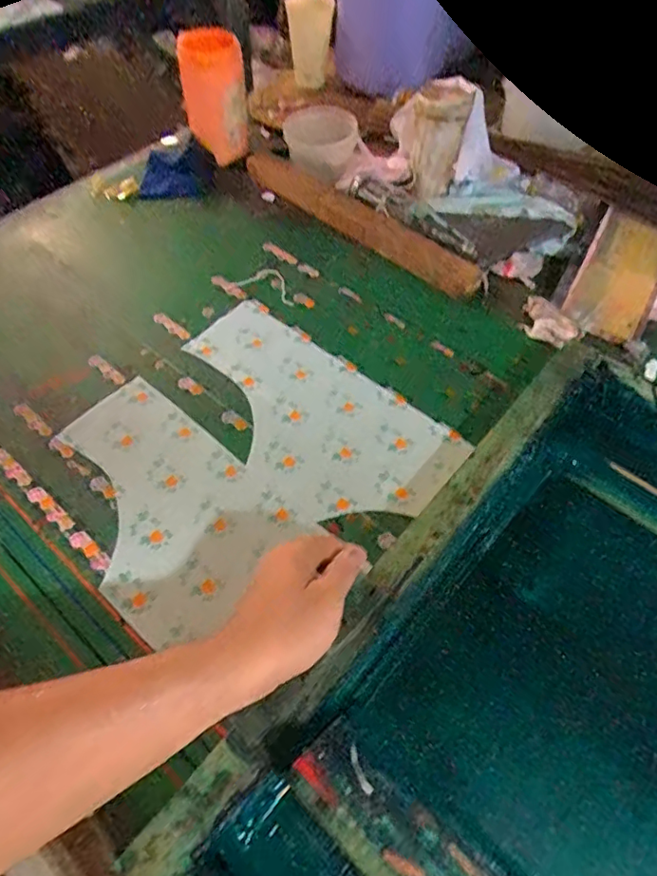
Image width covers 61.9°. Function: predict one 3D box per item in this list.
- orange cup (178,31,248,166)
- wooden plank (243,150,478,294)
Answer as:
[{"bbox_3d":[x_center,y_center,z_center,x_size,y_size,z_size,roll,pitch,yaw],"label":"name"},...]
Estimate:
[{"bbox_3d":[-0.181,-0.542,0.874,0.095,0.168,0.092,-7,55,-6],"label":"orange cup"},{"bbox_3d":[0.037,-0.341,0.847,0.450,0.020,0.062,36,62,22],"label":"wooden plank"}]

